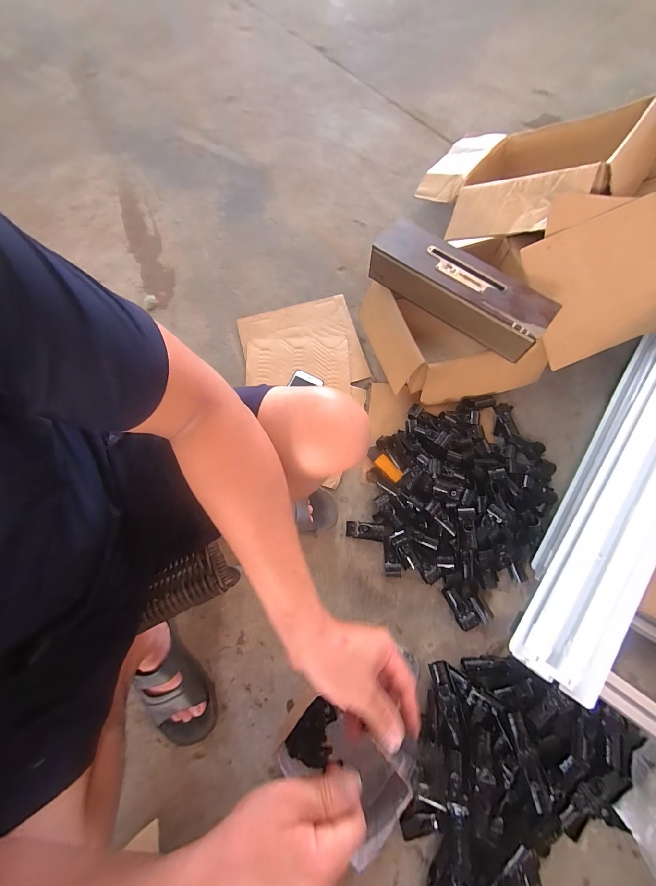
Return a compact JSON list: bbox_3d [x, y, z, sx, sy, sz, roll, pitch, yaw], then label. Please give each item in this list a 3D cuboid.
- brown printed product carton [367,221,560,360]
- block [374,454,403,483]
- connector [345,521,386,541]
[{"bbox_3d":[0.265,-0.318,0.670,0.369,0.081,0.109,37,75,12],"label":"brown printed product carton"},{"bbox_3d":[0.137,0.058,0.731,0.027,0.015,0.069,-42,76,-13],"label":"block"},{"bbox_3d":[0.079,0.185,0.688,0.078,0.025,0.036,9,71,3],"label":"connector"}]

